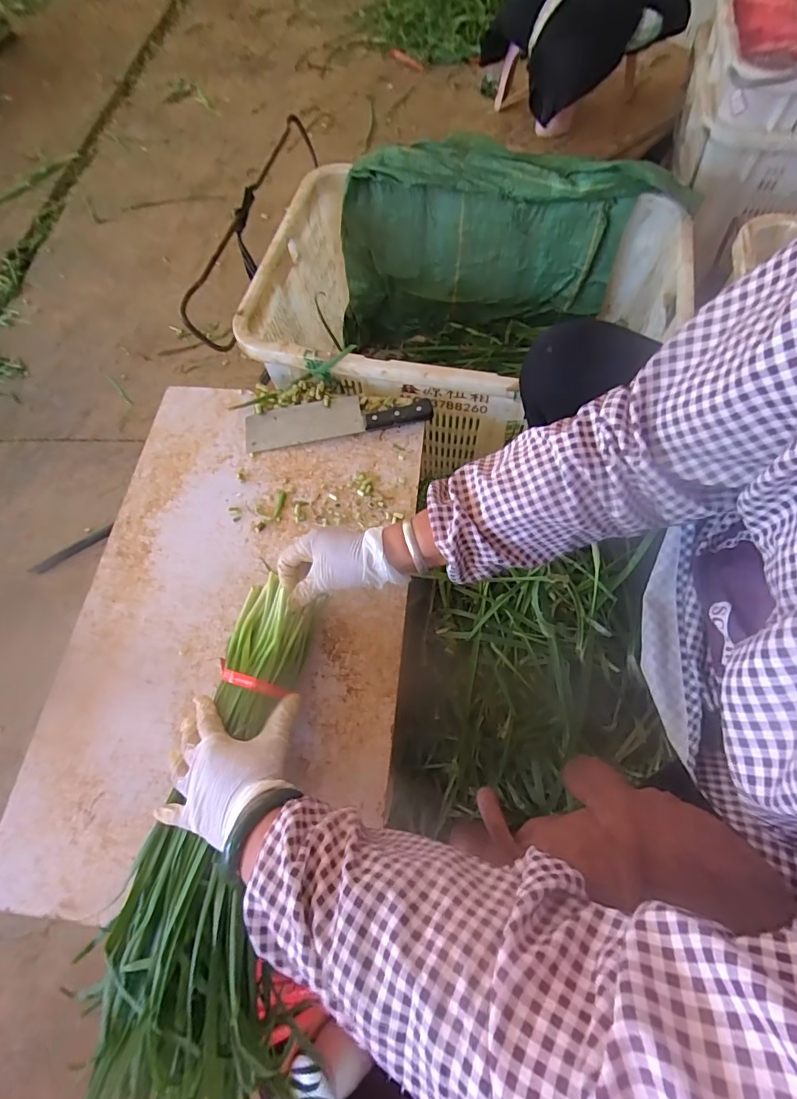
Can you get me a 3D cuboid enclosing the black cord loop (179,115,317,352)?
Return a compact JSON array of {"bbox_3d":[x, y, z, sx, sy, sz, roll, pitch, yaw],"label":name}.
[{"bbox_3d":[-0.226,-0.493,0.725,0.050,0.123,0.428,13,68,9],"label":"black cord loop"}]

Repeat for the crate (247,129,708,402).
[{"bbox_3d":[0.125,-0.391,0.849,0.649,0.370,0.458,9,67,8],"label":"crate"}]

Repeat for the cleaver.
[{"bbox_3d":[-0.088,-0.194,0.663,0.261,0.027,0.065,-9,66,0],"label":"cleaver"}]

